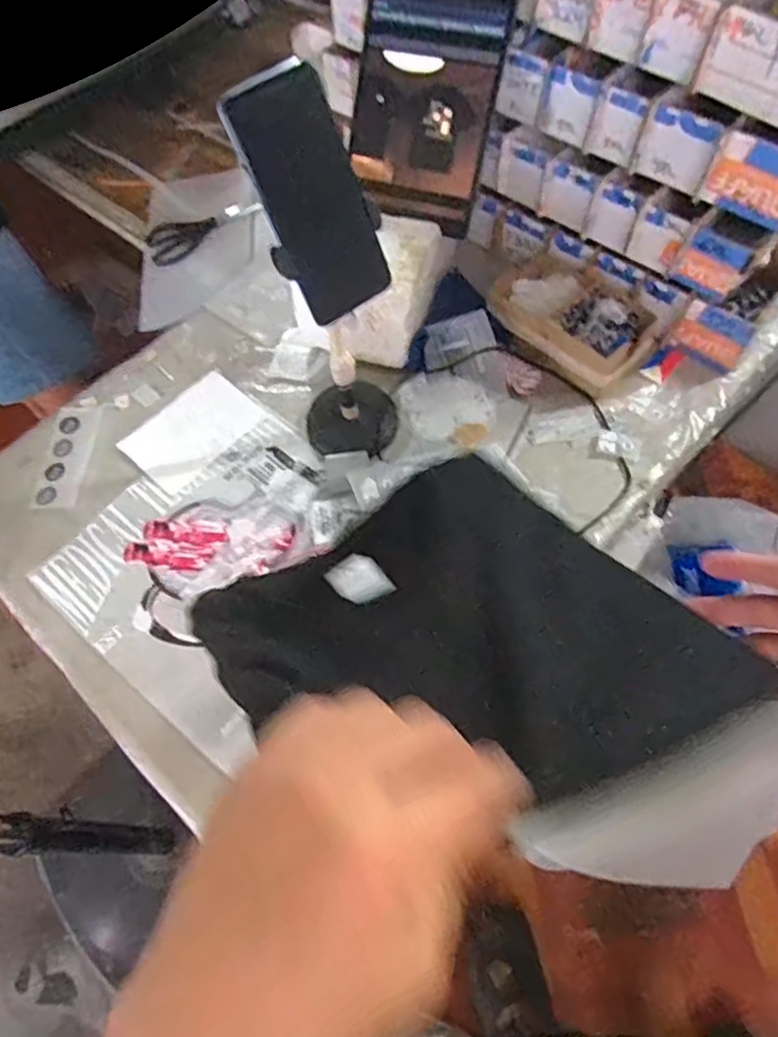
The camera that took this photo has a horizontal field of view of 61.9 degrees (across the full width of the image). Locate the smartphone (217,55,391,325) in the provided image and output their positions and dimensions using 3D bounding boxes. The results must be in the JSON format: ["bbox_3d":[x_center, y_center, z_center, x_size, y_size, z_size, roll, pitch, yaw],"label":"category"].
[{"bbox_3d":[-0.056,-0.235,0.481,0.074,0.165,0.007,-32,36,-7],"label":"smartphone"}]

